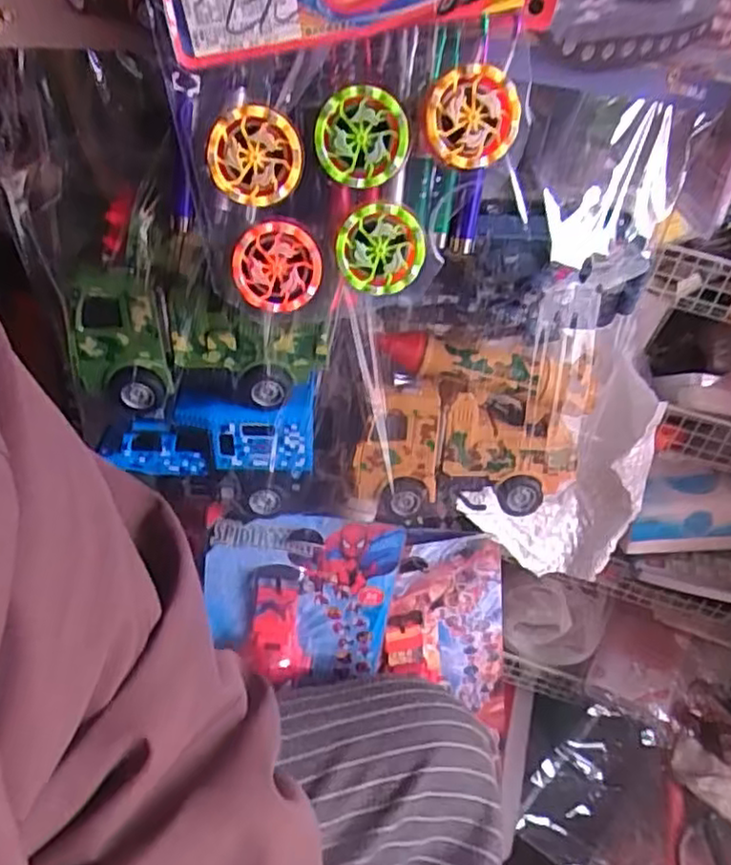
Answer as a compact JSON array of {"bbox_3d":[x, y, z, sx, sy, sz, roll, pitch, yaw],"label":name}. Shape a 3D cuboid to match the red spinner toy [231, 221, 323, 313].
[{"bbox_3d":[-0.042,-0.078,0.326,0.041,0.041,0.008,5,36,-4],"label":"red spinner toy"}]

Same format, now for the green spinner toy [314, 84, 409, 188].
[{"bbox_3d":[-0.002,-0.131,0.304,0.040,0.040,0.010,5,36,-3],"label":"green spinner toy"}]

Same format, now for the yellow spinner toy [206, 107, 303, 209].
[{"bbox_3d":[-0.050,-0.124,0.309,0.040,0.041,0.012,7,36,-1],"label":"yellow spinner toy"}]

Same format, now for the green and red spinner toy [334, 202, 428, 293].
[{"bbox_3d":[0.007,-0.085,0.323,0.040,0.039,0.010,3,36,-6],"label":"green and red spinner toy"}]

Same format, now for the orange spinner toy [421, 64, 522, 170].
[{"bbox_3d":[0.047,-0.139,0.304,0.041,0.039,0.015,8,36,1],"label":"orange spinner toy"}]

